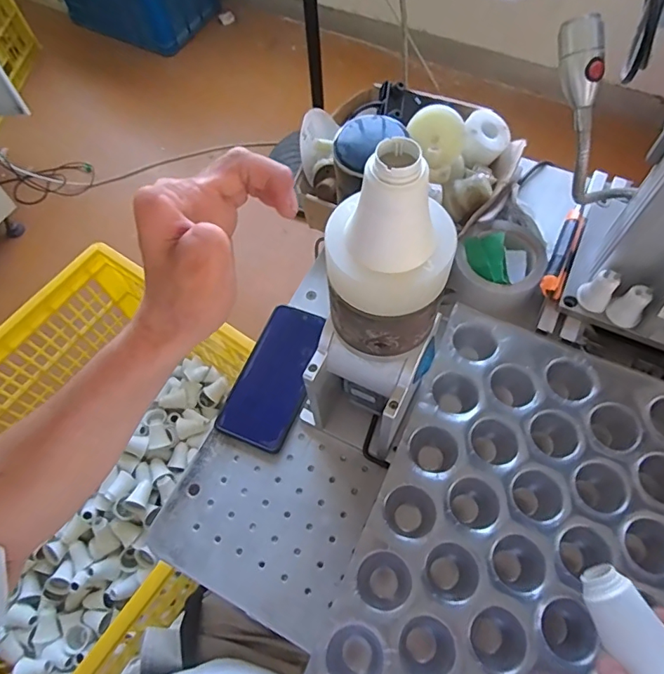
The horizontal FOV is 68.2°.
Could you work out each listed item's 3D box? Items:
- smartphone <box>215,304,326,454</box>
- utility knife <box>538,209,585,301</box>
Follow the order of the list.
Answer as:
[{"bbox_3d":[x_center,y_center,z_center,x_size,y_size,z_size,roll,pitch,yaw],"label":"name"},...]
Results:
[{"bbox_3d":[-0.060,0.039,0.532,0.075,0.016,0.157,19,66,11],"label":"smartphone"},{"bbox_3d":[0.251,-0.093,0.526,0.024,0.028,0.119,25,68,14],"label":"utility knife"}]

